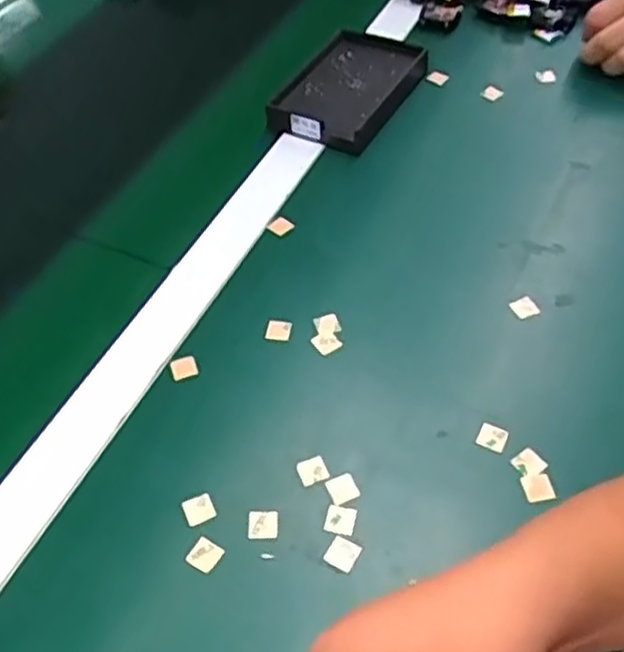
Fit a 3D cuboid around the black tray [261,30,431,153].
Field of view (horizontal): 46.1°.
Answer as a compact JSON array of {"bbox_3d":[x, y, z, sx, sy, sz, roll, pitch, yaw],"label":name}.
[{"bbox_3d":[0.032,-0.207,0.640,0.094,0.027,0.142,23,56,20],"label":"black tray"}]

